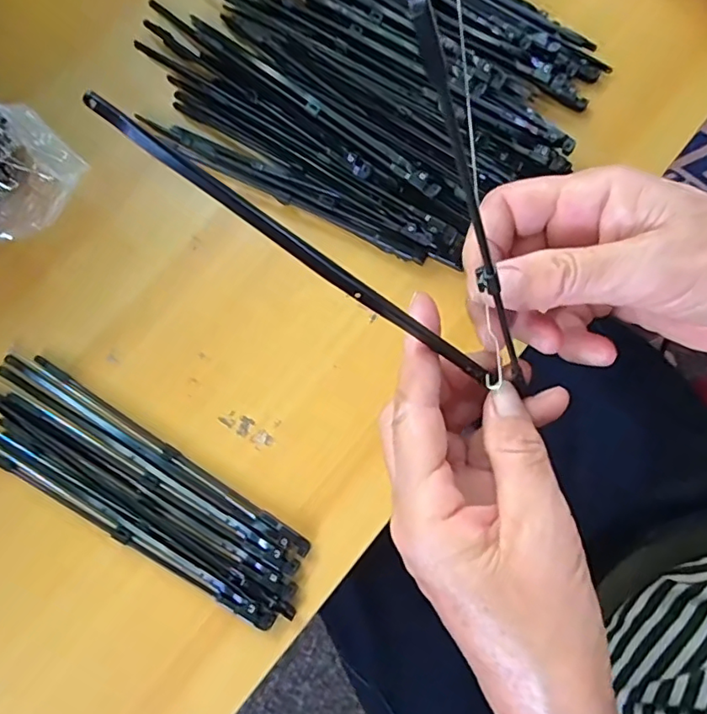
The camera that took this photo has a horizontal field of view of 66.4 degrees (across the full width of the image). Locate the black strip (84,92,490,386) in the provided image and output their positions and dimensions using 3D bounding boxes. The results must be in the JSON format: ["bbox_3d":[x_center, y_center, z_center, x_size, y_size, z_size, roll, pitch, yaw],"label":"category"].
[{"bbox_3d":[-0.006,-0.027,0.173,0.158,0.004,0.006,31,76,-32],"label":"black strip"}]

